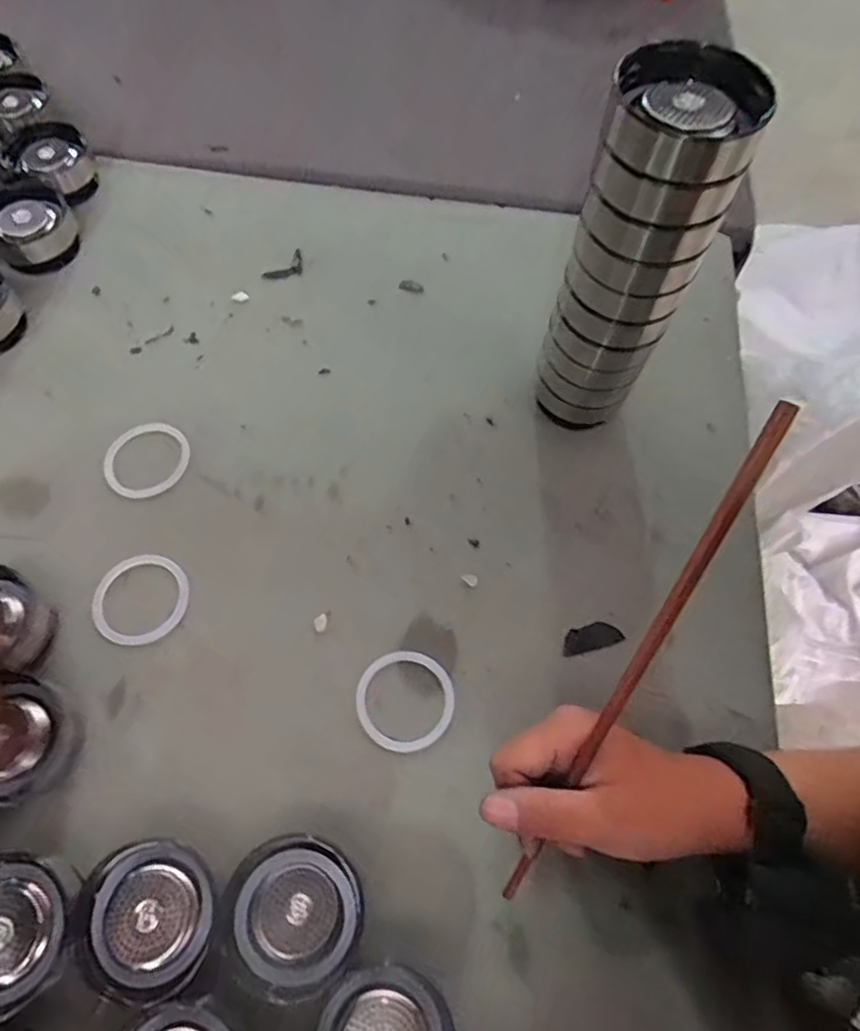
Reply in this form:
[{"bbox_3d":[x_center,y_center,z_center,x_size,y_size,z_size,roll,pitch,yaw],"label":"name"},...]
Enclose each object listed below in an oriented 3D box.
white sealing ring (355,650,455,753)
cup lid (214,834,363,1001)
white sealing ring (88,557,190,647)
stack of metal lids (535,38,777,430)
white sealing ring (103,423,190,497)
[{"bbox_3d":[-0.014,0.105,0.358,0.055,0.004,0.054,1,65,-2],"label":"white sealing ring"},{"bbox_3d":[-0.065,0.190,0.301,0.063,0.022,0.062,29,67,11],"label":"cup lid"},{"bbox_3d":[-0.173,0.049,0.374,0.055,0.004,0.055,1,65,-2],"label":"white sealing ring"},{"bbox_3d":[0.100,-0.119,0.342,0.060,0.221,0.050,18,65,6],"label":"stack of metal lids"},{"bbox_3d":[-0.188,-0.037,0.416,0.056,0.005,0.052,1,65,-2],"label":"white sealing ring"}]

